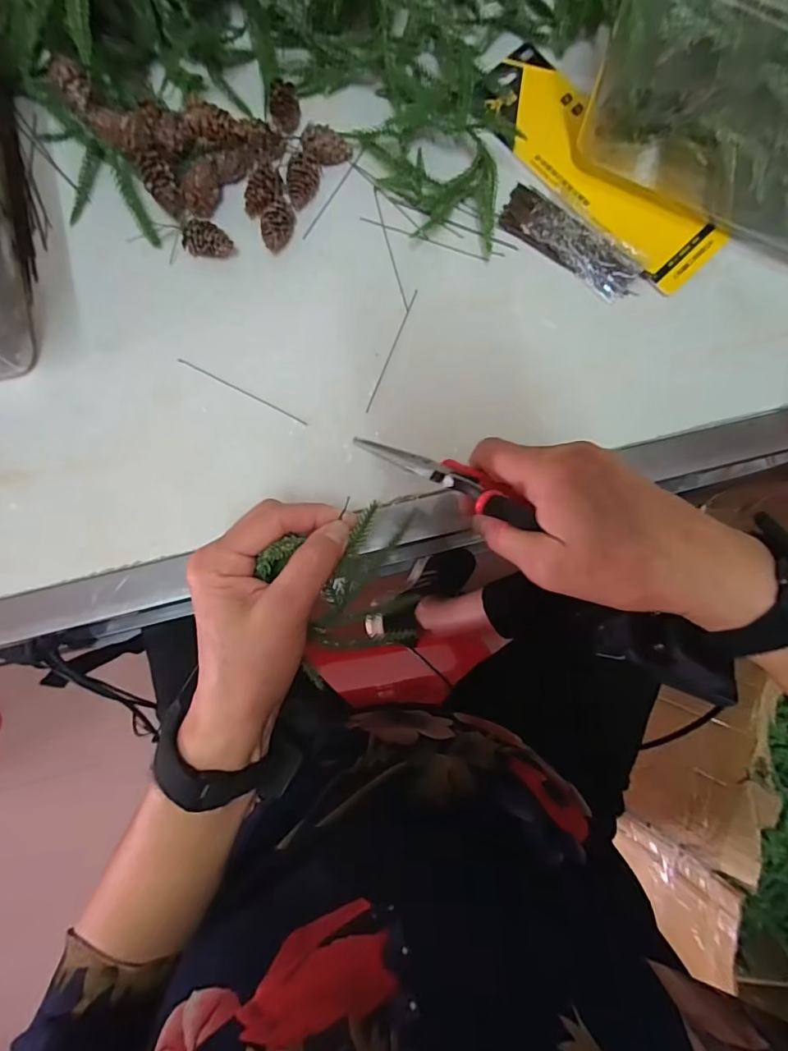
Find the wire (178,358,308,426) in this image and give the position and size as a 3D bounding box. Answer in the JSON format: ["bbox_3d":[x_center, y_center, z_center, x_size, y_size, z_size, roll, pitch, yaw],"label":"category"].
[{"bbox_3d":[-0.106,-0.094,0.356,0.101,0.004,0.004,27,83,0],"label":"wire"}]

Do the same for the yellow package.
[{"bbox_3d":[0.153,-0.270,0.381,0.077,0.016,0.216,-42,88,-7],"label":"yellow package"}]

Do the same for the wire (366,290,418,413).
[{"bbox_3d":[-0.001,-0.126,0.362,0.004,0.004,0.099,21,83,-1],"label":"wire"}]

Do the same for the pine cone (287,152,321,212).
[{"bbox_3d":[-0.066,-0.246,0.363,0.019,0.020,0.034,13,83,-2],"label":"pine cone"}]

